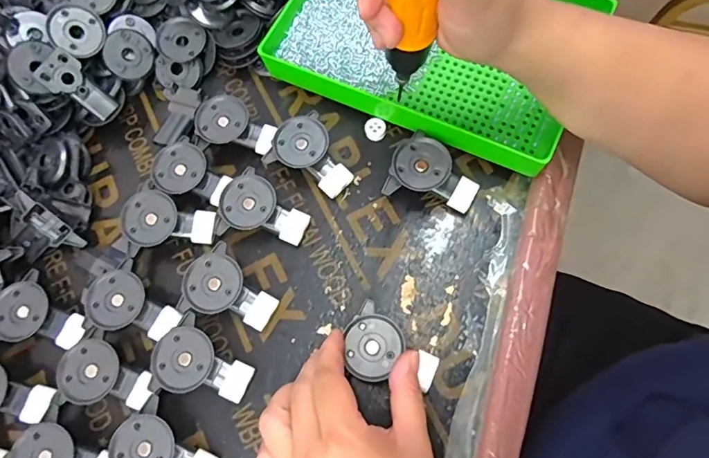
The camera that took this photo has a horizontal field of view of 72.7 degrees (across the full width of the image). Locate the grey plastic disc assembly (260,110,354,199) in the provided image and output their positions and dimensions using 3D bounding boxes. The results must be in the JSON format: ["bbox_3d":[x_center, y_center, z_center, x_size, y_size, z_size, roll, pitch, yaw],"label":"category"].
[{"bbox_3d":[-0.032,-0.058,0.387,0.067,0.026,0.049,35,79,15],"label":"grey plastic disc assembly"}]

